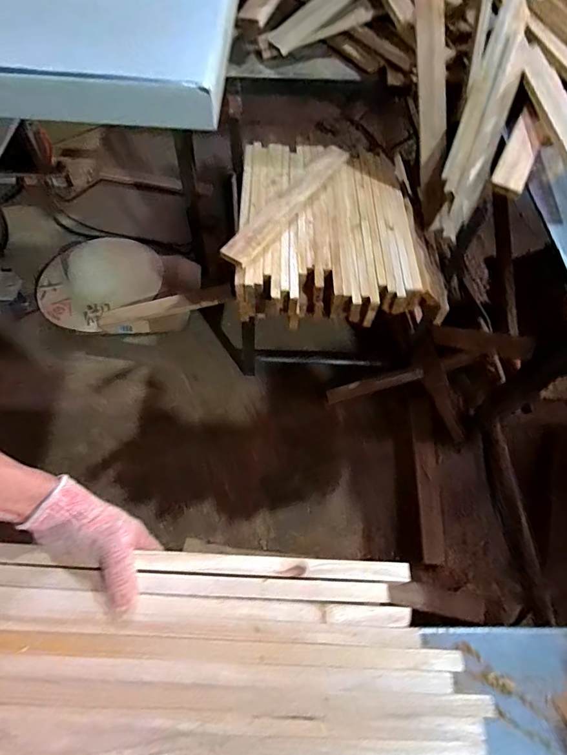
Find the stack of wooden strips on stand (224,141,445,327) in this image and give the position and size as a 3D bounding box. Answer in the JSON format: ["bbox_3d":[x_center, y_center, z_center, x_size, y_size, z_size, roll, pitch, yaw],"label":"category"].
[{"bbox_3d":[0.134,-0.356,1.020,0.485,0.106,0.516,5,61,0],"label":"stack of wooden strips on stand"}]

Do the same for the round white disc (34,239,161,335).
[{"bbox_3d":[-0.631,-0.341,1.434,0.412,0.053,0.365,-37,71,-11],"label":"round white disc"}]

